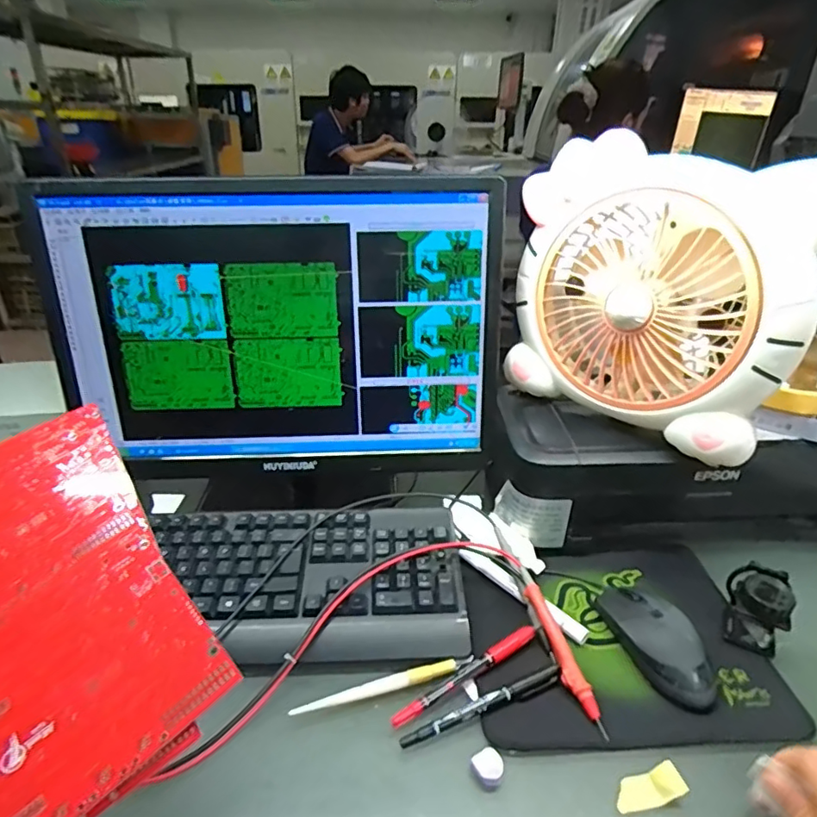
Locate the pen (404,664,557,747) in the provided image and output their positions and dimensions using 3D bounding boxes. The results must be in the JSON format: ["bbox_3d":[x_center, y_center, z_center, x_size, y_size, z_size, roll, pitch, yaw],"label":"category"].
[{"bbox_3d":[0.059,0.228,0.421,0.137,0.008,0.013,-12,31,-22],"label":"pen"}]

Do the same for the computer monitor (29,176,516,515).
[{"bbox_3d":[-0.130,-0.069,0.610,0.436,0.344,0.166,-2,28,-4],"label":"computer monitor"}]

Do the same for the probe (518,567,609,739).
[{"bbox_3d":[0.123,0.195,0.452,0.015,0.010,0.139,-9,46,-16],"label":"probe"}]

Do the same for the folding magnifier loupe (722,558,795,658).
[{"bbox_3d":[0.310,0.174,0.484,0.044,0.056,0.061,12,30,20],"label":"folding magnifier loupe"}]

